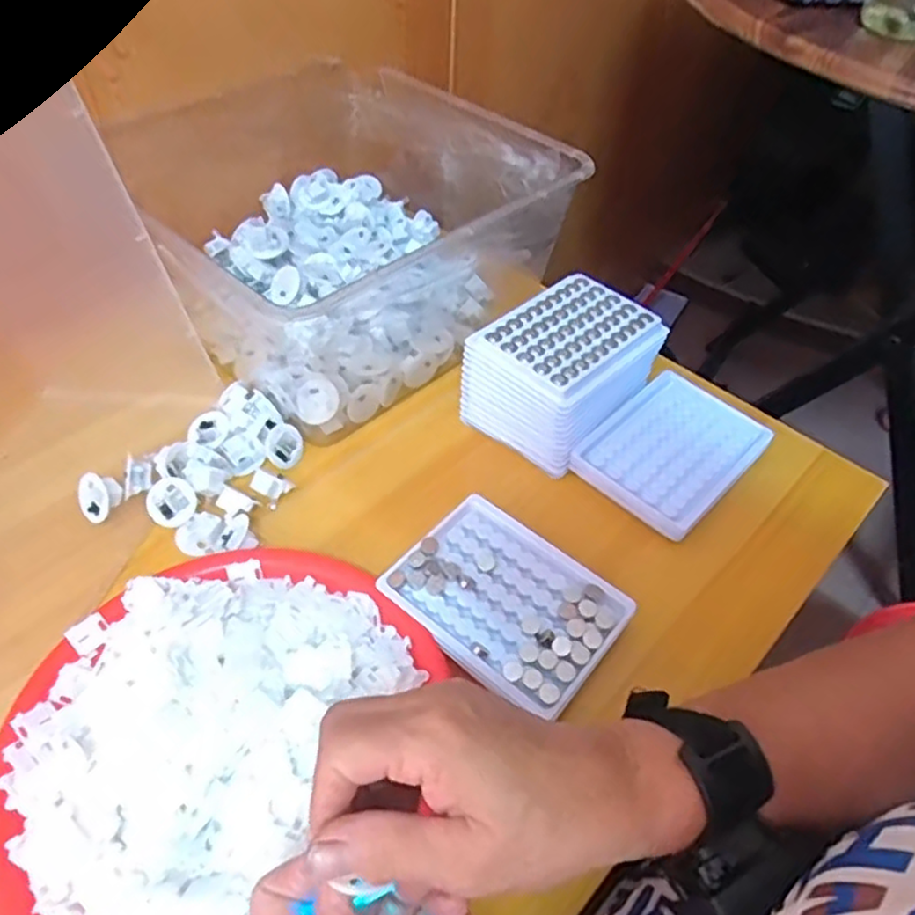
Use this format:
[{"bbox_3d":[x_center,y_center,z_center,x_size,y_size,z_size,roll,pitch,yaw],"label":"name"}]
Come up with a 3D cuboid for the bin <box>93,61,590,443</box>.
[{"bbox_3d":[-0.094,-0.205,0.593,0.293,0.132,0.300,-30,57,-27],"label":"bin"}]

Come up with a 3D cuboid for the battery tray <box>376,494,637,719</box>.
[{"bbox_3d":[0.029,0.086,0.422,0.129,0.011,0.096,34,55,23],"label":"battery tray"}]

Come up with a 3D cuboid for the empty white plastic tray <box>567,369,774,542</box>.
[{"bbox_3d":[0.161,-0.008,0.516,0.096,0.017,0.130,36,55,24],"label":"empty white plastic tray"}]

